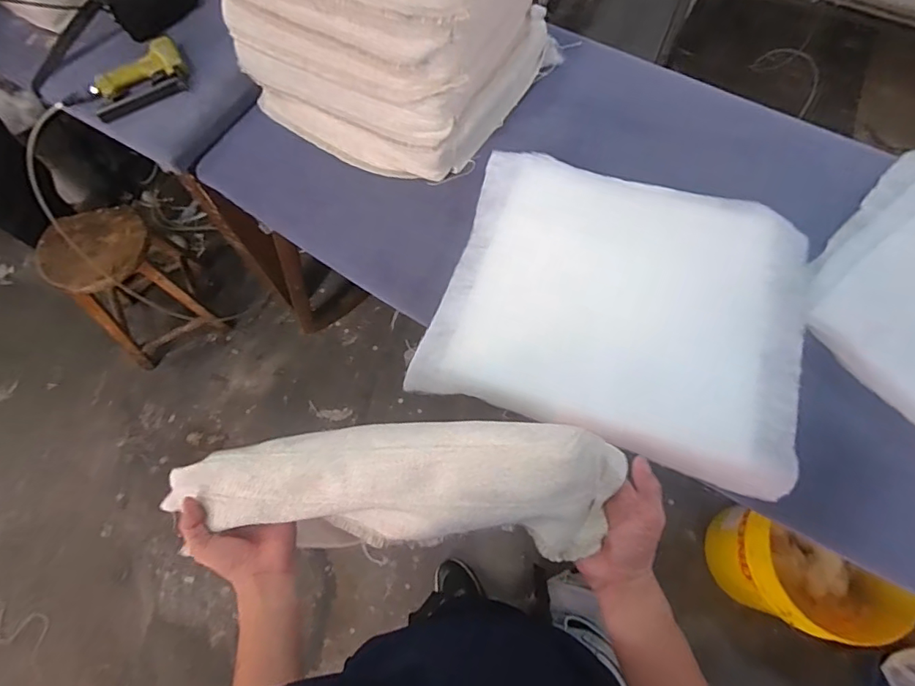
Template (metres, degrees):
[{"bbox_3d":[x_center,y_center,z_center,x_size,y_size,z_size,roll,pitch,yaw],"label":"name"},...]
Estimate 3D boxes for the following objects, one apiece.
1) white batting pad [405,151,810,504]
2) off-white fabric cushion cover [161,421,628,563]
[{"bbox_3d":[0.256,-0.055,0.809,0.534,0.097,0.424,16,70,8],"label":"white batting pad"},{"bbox_3d":[-0.074,0.145,0.520,0.453,0.080,0.117,-3,68,11],"label":"off-white fabric cushion cover"}]

